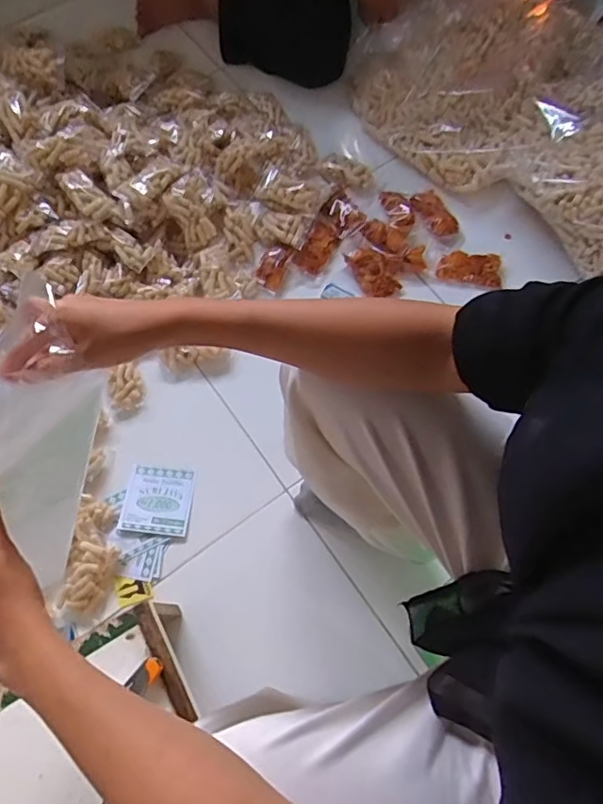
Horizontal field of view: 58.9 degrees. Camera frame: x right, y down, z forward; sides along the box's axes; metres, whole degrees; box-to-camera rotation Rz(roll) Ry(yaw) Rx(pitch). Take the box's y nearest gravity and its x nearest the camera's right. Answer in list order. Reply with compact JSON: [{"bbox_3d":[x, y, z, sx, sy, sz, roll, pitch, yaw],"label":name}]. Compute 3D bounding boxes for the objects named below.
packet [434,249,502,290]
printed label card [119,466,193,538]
[{"bbox_3d":[0.286,-0.227,0.916,0.108,0.025,0.059,10,89,1],"label":"packet"},{"bbox_3d":[-0.212,0.142,0.785,0.093,0.009,0.099,5,69,3],"label":"printed label card"}]

